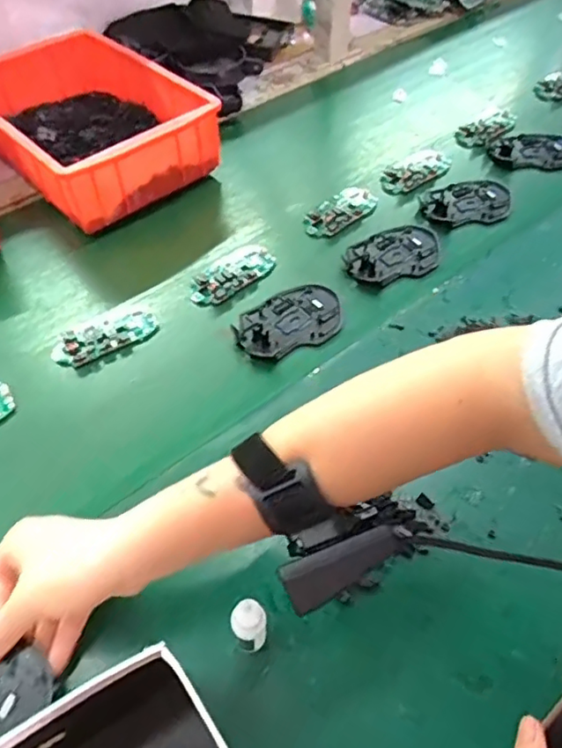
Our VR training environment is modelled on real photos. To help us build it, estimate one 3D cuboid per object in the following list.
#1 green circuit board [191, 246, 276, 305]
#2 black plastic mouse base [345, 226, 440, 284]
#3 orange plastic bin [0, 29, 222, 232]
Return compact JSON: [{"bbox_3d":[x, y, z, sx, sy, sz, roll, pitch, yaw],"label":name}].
[{"bbox_3d":[-0.051,-0.104,0.614,0.099,0.010,0.042,-36,59,-24],"label":"green circuit board"},{"bbox_3d":[0.125,-0.131,0.641,0.113,0.016,0.068,-24,55,-17],"label":"black plastic mouse base"},{"bbox_3d":[-0.245,-0.310,0.713,0.203,0.083,0.306,-37,60,-25],"label":"orange plastic bin"}]

